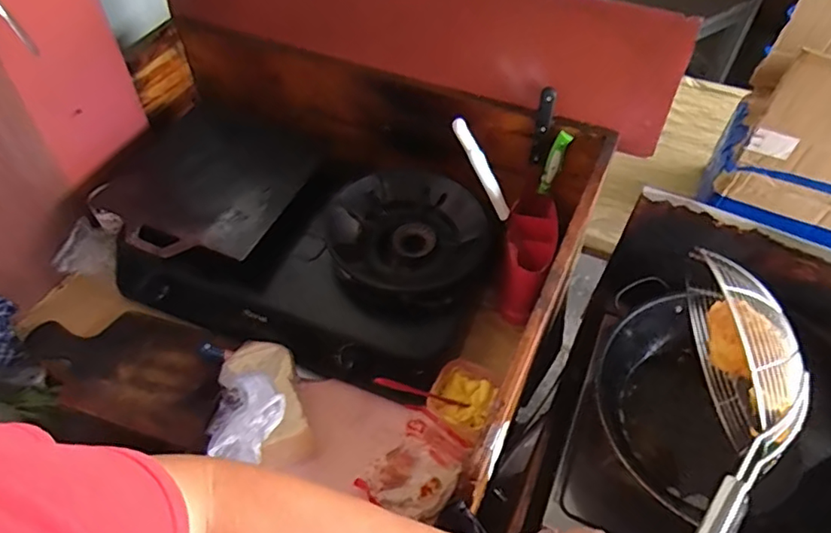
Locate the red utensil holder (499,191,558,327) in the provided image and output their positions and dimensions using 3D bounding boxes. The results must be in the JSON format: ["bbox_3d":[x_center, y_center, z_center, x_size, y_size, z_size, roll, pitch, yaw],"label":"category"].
[{"bbox_3d":[0.178,-0.016,0.902,0.081,0.087,0.216,12,86,11],"label":"red utensil holder"}]

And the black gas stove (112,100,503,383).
[{"bbox_3d":[-0.210,-0.043,0.946,0.644,0.135,0.362,14,53,12],"label":"black gas stove"}]

